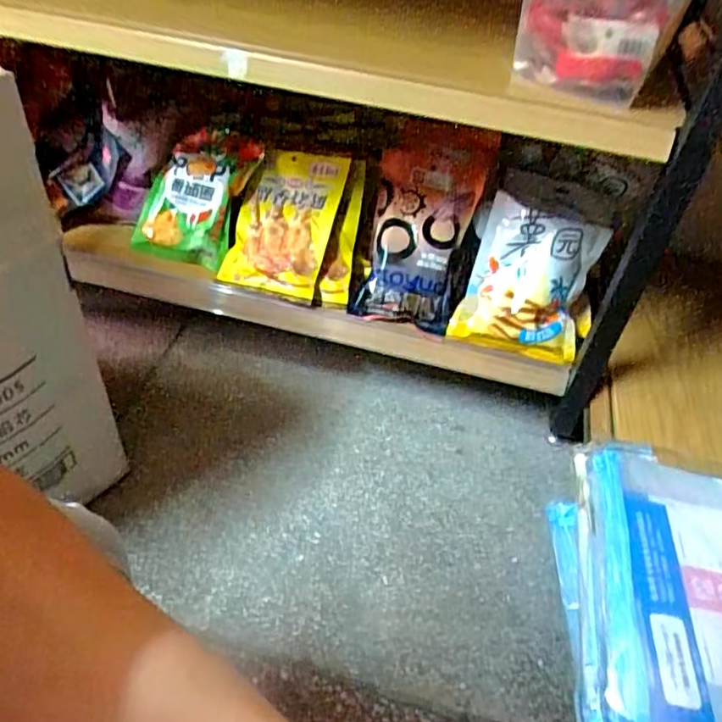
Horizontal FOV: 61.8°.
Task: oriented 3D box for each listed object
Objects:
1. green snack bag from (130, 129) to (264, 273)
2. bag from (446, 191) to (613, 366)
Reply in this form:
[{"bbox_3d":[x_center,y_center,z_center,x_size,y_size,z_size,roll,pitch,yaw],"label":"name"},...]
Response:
[{"bbox_3d":[-0.241,-0.239,0.868,0.151,0.210,0.046,26,7,12],"label":"green snack bag"},{"bbox_3d":[0.231,-0.106,0.824,0.168,0.198,0.059,18,4,10],"label":"bag"}]

